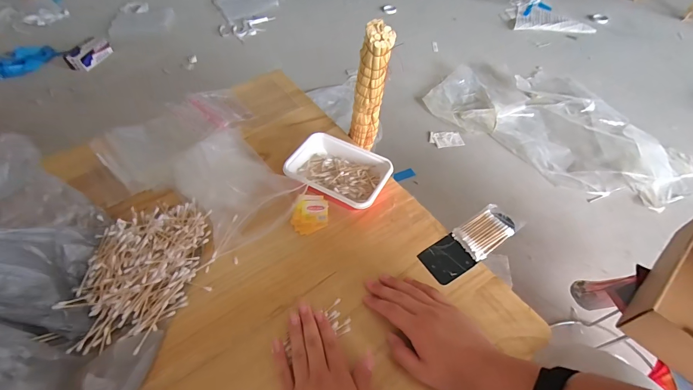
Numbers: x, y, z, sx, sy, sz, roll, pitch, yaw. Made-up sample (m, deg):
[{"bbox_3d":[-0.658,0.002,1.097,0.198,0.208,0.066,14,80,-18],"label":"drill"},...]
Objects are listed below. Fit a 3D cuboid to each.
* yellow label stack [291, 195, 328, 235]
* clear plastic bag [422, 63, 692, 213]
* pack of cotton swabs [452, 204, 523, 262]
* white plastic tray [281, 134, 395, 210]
[{"bbox_3d":[-0.060,0.033,0.559,0.060,0.031,0.058,-4,52,-2],"label":"yellow label stack"},{"bbox_3d":[0.875,-0.310,1.412,0.589,0.127,1.001,-38,60,-25],"label":"clear plastic bag"},{"bbox_3d":[0.222,0.056,0.535,0.096,0.018,0.062,-27,56,-18],"label":"pack of cotton swabs"},{"bbox_3d":[-0.015,-0.042,0.598,0.178,0.039,0.124,27,57,20],"label":"white plastic tray"}]

